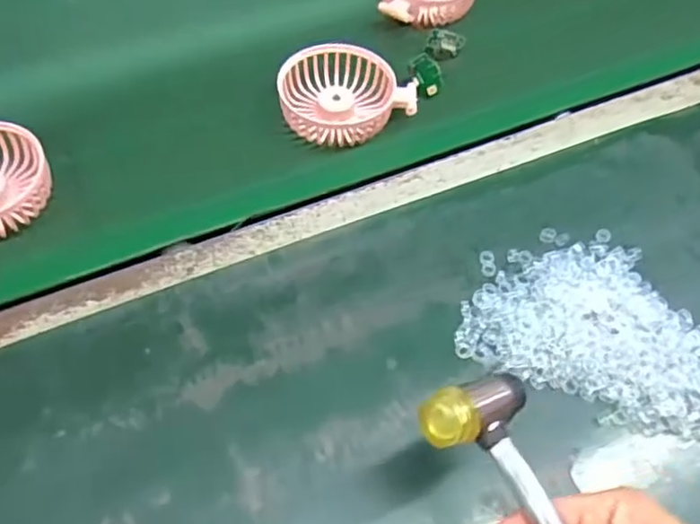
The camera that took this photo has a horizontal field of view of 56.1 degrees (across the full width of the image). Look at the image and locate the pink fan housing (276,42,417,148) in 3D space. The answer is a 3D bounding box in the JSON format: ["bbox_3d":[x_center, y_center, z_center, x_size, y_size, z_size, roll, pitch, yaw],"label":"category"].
[{"bbox_3d":[-0.002,-0.130,0.510,0.101,0.025,0.082,-4,56,-6],"label":"pink fan housing"}]

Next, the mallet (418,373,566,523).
[{"bbox_3d":[0.105,0.149,0.255,0.053,0.020,0.232,-22,65,-17],"label":"mallet"}]

